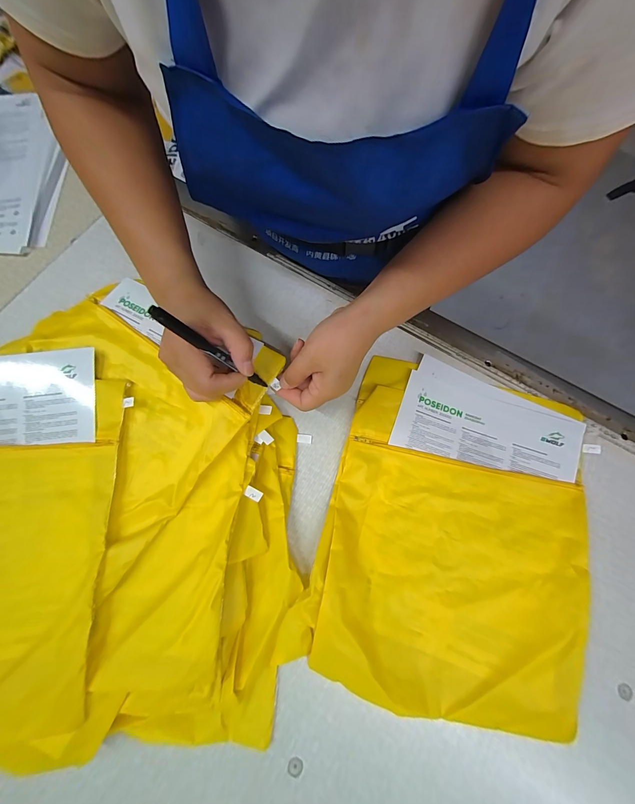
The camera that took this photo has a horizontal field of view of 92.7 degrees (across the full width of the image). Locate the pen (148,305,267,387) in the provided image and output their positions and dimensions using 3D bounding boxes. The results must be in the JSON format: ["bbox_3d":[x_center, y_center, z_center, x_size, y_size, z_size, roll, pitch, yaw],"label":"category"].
[{"bbox_3d":[-0.086,-0.041,0.261,0.008,0.123,0.009,6,71,36],"label":"pen"}]

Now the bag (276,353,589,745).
[{"bbox_3d":[0.147,0.130,0.332,0.268,0.028,0.351,18,74,6],"label":"bag"}]

